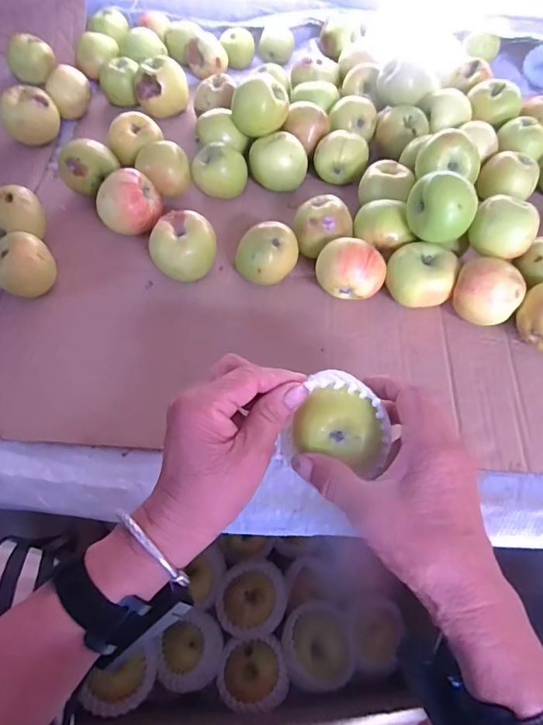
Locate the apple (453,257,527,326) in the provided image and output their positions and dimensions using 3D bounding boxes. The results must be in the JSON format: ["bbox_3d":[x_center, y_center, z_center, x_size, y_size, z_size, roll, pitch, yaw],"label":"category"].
[{"bbox_3d":[0.204,-0.063,0.447,0.058,0.062,0.052,32,65,17],"label":"apple"}]

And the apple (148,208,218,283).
[{"bbox_3d":[-0.089,-0.114,0.487,0.064,0.060,0.062,0,60,0],"label":"apple"}]

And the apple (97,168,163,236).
[{"bbox_3d":[-0.155,-0.171,0.516,0.064,0.062,0.050,-19,62,-9],"label":"apple"}]

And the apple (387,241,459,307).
[{"bbox_3d":[0.148,-0.083,0.468,0.064,0.051,0.052,17,61,9],"label":"apple"}]

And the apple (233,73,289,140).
[{"bbox_3d":[-0.012,-0.293,0.539,0.063,0.050,0.054,-3,60,-2],"label":"apple"}]

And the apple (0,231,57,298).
[{"bbox_3d":[-0.252,-0.097,0.480,0.056,0.051,0.048,-35,66,-19],"label":"apple"}]

